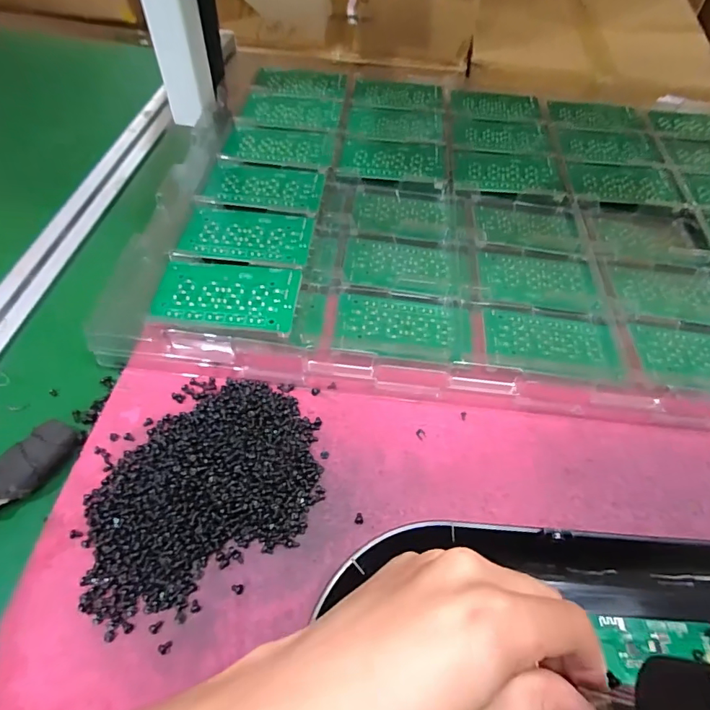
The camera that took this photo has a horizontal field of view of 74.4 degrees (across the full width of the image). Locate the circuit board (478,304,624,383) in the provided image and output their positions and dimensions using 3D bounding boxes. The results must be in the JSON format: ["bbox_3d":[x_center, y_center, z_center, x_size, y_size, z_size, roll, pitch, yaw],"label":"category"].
[{"bbox_3d":[0.151,-0.009,0.359,0.100,0.010,0.063,9,55,2],"label":"circuit board"}]

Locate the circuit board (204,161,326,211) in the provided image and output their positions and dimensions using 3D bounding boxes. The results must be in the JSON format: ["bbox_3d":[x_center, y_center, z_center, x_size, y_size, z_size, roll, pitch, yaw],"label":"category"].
[{"bbox_3d":[-0.083,-0.159,0.439,0.103,0.004,0.063,5,53,-1],"label":"circuit board"}]

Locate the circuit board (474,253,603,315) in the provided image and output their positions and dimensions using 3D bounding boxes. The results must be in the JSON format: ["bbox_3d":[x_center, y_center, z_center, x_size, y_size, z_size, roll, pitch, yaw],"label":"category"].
[{"bbox_3d":[0.156,-0.064,0.402,0.095,0.005,0.063,7,51,3],"label":"circuit board"}]

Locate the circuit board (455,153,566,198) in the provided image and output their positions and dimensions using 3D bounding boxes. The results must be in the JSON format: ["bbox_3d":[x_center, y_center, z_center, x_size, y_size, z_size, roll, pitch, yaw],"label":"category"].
[{"bbox_3d":[0.156,-0.186,0.482,0.106,0.010,0.068,8,55,0],"label":"circuit board"}]

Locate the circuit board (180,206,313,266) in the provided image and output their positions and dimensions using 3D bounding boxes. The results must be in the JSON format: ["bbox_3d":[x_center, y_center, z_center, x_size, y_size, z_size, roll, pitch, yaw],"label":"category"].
[{"bbox_3d":[-0.091,-0.101,0.396,0.105,0.005,0.062,8,55,0],"label":"circuit board"}]

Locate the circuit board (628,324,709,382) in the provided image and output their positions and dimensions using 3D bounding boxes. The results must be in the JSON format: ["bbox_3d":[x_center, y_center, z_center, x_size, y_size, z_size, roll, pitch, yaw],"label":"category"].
[{"bbox_3d":[0.269,0.000,0.359,0.102,0.006,0.052,6,55,-1],"label":"circuit board"}]

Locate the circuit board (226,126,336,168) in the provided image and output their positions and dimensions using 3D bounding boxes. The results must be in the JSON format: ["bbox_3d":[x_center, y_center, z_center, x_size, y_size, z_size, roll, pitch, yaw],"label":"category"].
[{"bbox_3d":[-0.075,-0.215,0.481,0.107,0.004,0.063,5,55,-1],"label":"circuit board"}]

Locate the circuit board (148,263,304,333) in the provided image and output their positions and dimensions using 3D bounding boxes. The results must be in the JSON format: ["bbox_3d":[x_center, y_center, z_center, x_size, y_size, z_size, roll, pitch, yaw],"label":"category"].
[{"bbox_3d":[-0.098,-0.045,0.355,0.107,0.004,0.058,4,58,3],"label":"circuit board"}]

